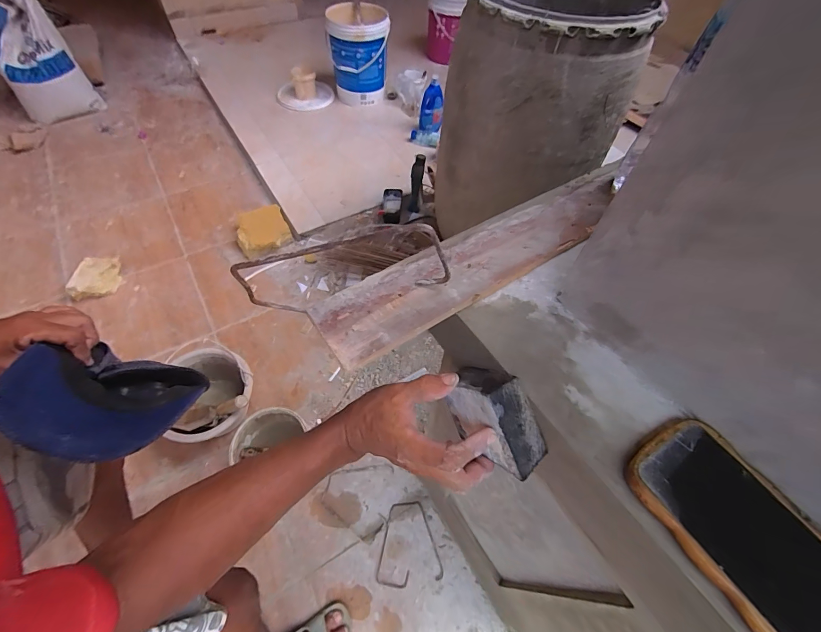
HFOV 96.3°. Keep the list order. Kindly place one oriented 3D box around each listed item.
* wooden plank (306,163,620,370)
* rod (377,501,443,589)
[{"bbox_3d":[0.085,-0.068,0.359,0.376,0.018,0.073,-28,62,-19],"label":"wooden plank"},{"bbox_3d":[-0.013,0.578,0.938,0.158,0.006,0.182,-6,57,-8],"label":"rod"}]

